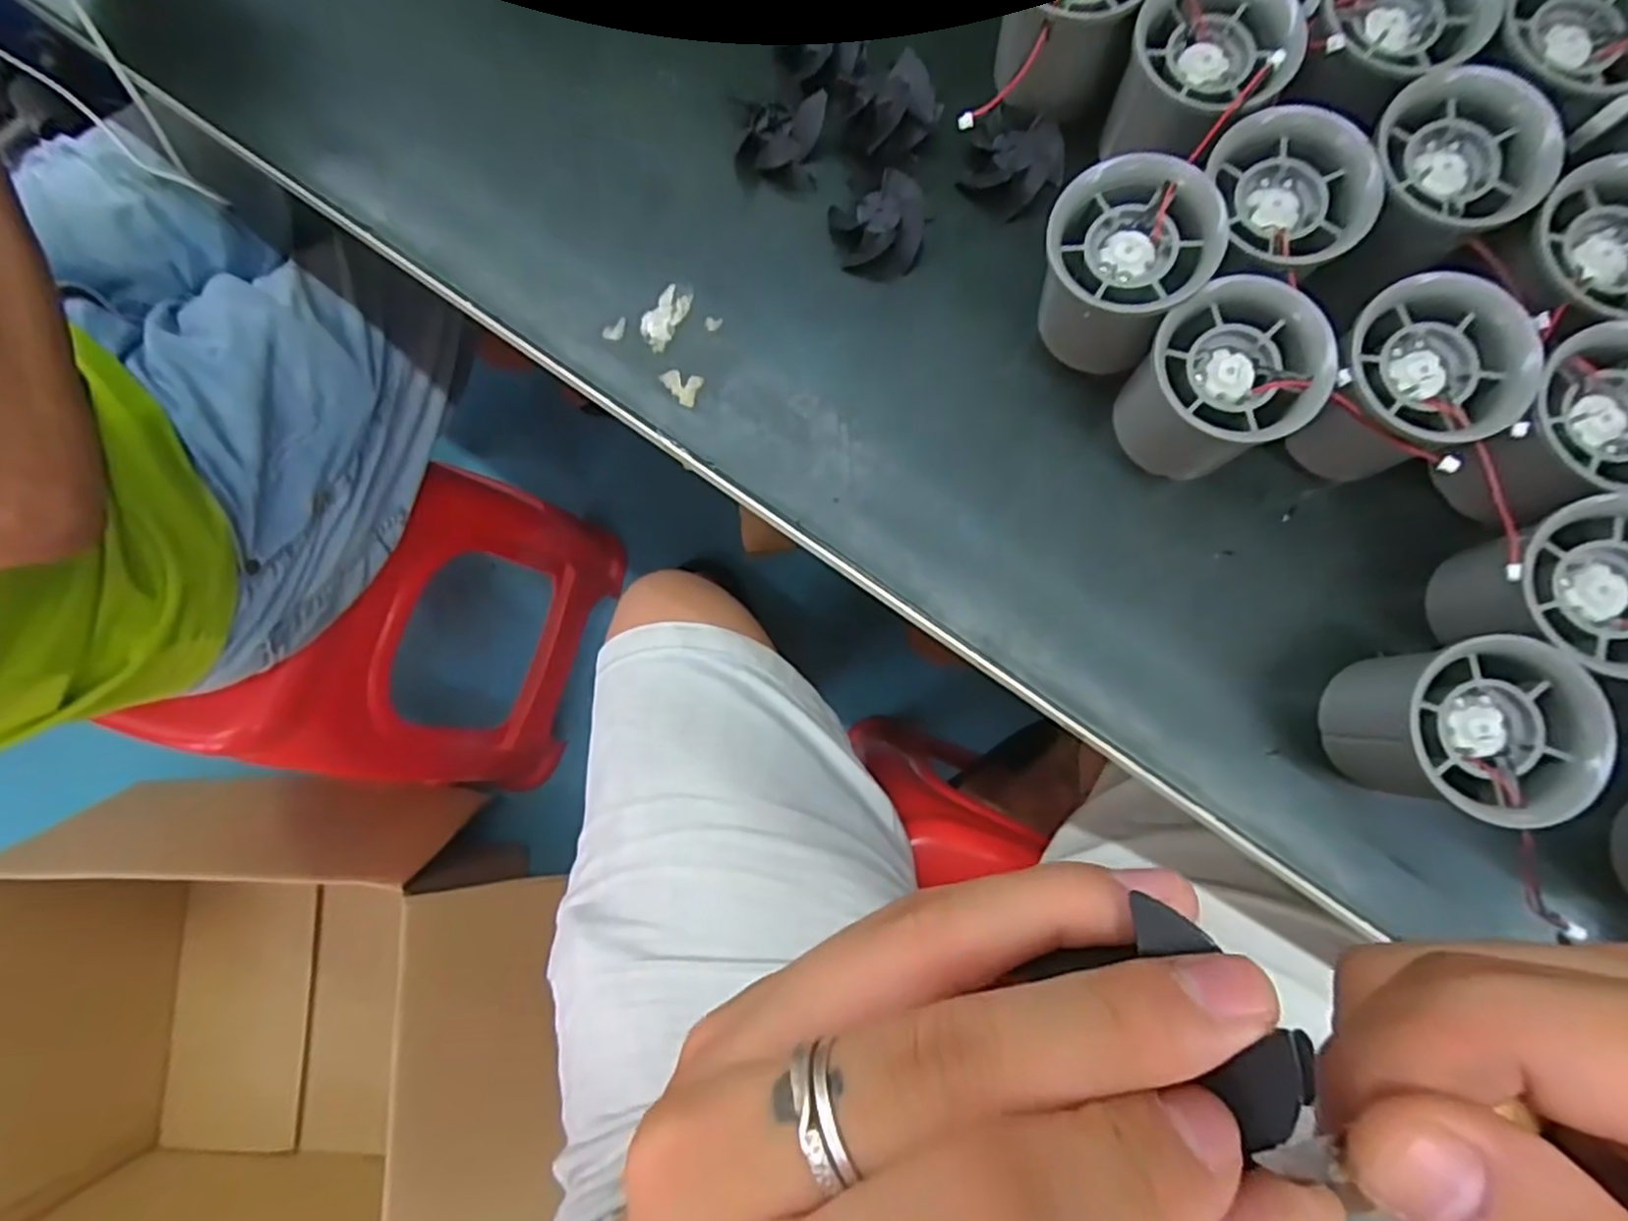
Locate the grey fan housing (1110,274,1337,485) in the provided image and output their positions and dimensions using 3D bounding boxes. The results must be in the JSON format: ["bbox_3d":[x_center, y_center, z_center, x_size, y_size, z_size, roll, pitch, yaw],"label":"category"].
[{"bbox_3d":[0.144,-0.079,0.263,0.055,0.056,0.053,0,81,3],"label":"grey fan housing"}]

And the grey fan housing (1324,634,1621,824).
[{"bbox_3d":[0.209,0.039,0.243,0.056,0.060,0.054,0,81,3],"label":"grey fan housing"}]

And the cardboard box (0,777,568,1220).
[{"bbox_3d":[-0.649,0.508,0.884,0.556,0.334,0.535,-1,81,3],"label":"cardboard box"}]

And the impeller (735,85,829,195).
[{"bbox_3d":[-0.015,-0.199,0.307,0.036,0.020,0.032,11,82,5],"label":"impeller"}]

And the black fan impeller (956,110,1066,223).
[{"bbox_3d":[0.083,-0.182,0.299,0.037,0.015,0.034,28,84,7],"label":"black fan impeller"}]

